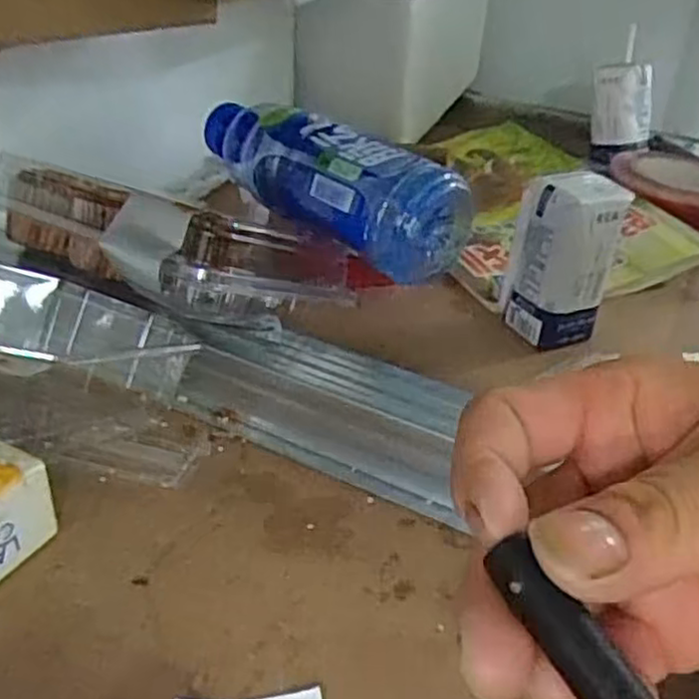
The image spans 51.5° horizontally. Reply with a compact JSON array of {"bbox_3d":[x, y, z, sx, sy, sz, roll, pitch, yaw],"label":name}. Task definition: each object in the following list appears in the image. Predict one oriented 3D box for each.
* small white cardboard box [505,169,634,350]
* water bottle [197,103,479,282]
[{"bbox_3d":[0.135,-0.057,0.453,0.055,0.100,0.040,-6,34,-13],"label":"small white cardboard box"},{"bbox_3d":[-0.025,-0.114,0.467,0.218,0.064,0.057,29,40,34],"label":"water bottle"}]

